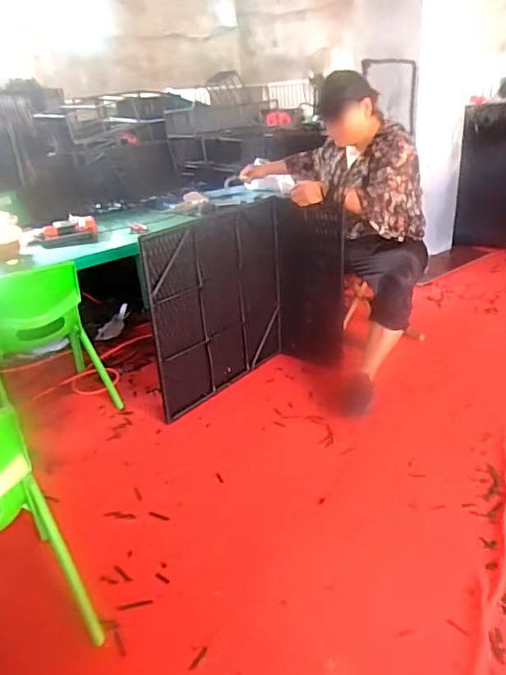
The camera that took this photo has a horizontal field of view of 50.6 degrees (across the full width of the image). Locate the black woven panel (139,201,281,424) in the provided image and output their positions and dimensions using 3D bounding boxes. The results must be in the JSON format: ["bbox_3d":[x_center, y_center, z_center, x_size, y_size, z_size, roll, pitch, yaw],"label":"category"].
[{"bbox_3d":[-0.101,-0.103,1.846,0.032,0.612,0.604,18,34,40],"label":"black woven panel"}]

